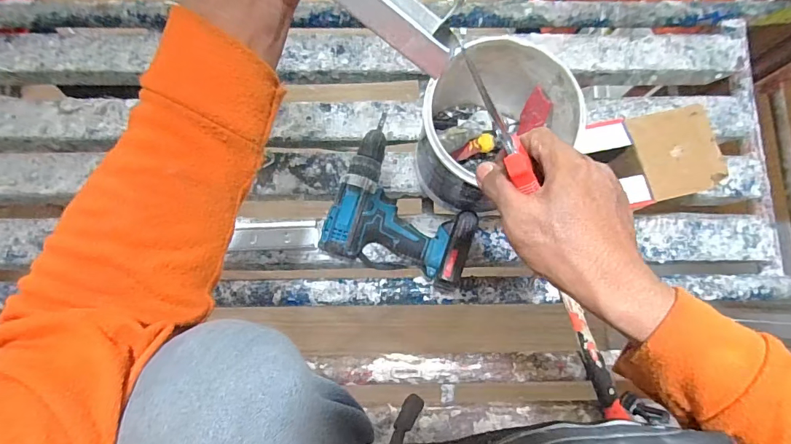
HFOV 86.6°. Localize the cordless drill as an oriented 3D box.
[{"bbox_3d":[0.017,-0.025,0.608,0.202,0.074,0.200,19,80,3],"label":"cordless drill"}]

